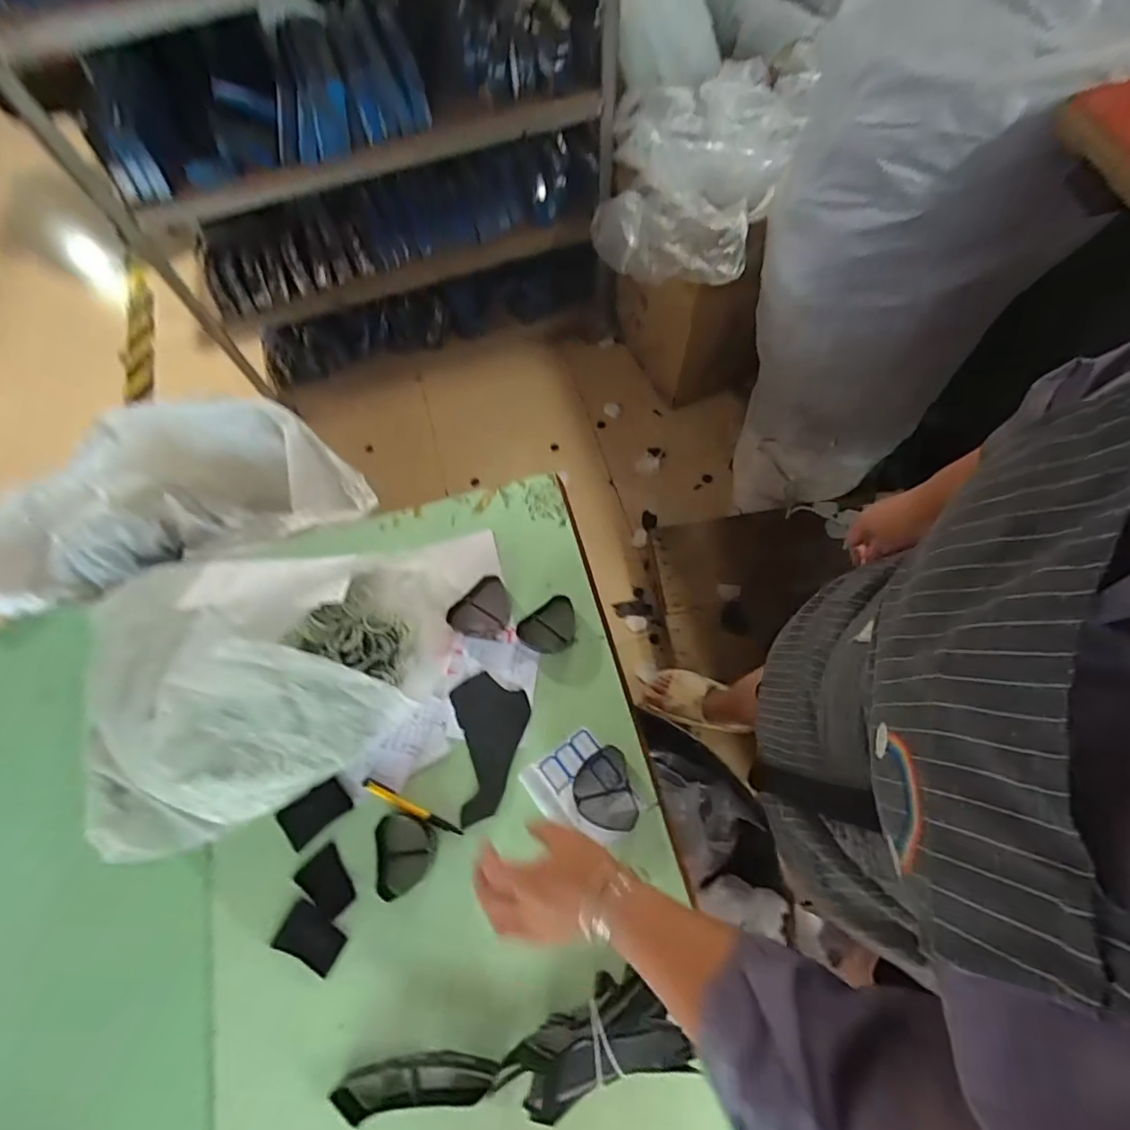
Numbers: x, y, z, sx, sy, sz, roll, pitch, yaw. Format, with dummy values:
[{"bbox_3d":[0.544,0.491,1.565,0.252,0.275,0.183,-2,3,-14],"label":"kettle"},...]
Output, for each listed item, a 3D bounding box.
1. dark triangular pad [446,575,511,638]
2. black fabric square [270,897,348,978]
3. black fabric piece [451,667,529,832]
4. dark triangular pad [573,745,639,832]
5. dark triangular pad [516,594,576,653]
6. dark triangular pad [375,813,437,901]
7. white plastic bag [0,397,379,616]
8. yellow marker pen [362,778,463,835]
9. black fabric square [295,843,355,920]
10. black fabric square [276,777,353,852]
[{"bbox_3d":[-0.108,0.063,0.707,0.067,0.022,0.085,37,74,14],"label":"dark triangular pad"},{"bbox_3d":[-0.282,0.413,0.579,0.074,0.004,0.049,21,70,16],"label":"black fabric square"},{"bbox_3d":[-0.088,0.219,0.646,0.093,0.004,0.165,-10,69,-2],"label":"black fabric piece"},{"bbox_3d":[0.045,0.267,0.616,0.067,0.012,0.089,-14,69,-4],"label":"dark triangular pad"},{"bbox_3d":[-0.018,0.084,0.687,0.080,0.018,0.059,-39,73,-12],"label":"dark triangular pad"},{"bbox_3d":[-0.180,0.327,0.592,0.061,0.021,0.082,-6,69,-1],"label":"dark triangular pad"},{"bbox_3d":[-0.593,-0.110,0.807,0.500,0.140,0.228,-21,70,-6],"label":"white plastic bag"},{"bbox_3d":[-0.182,0.286,0.617,0.132,0.008,0.012,23,71,10],"label":"yellow marker pen"},{"bbox_3d":[-0.271,0.363,0.595,0.051,0.004,0.067,-42,69,-10],"label":"black fabric square"},{"bbox_3d":[-0.298,0.294,0.621,0.081,0.008,0.050,-37,72,-12],"label":"black fabric square"}]

